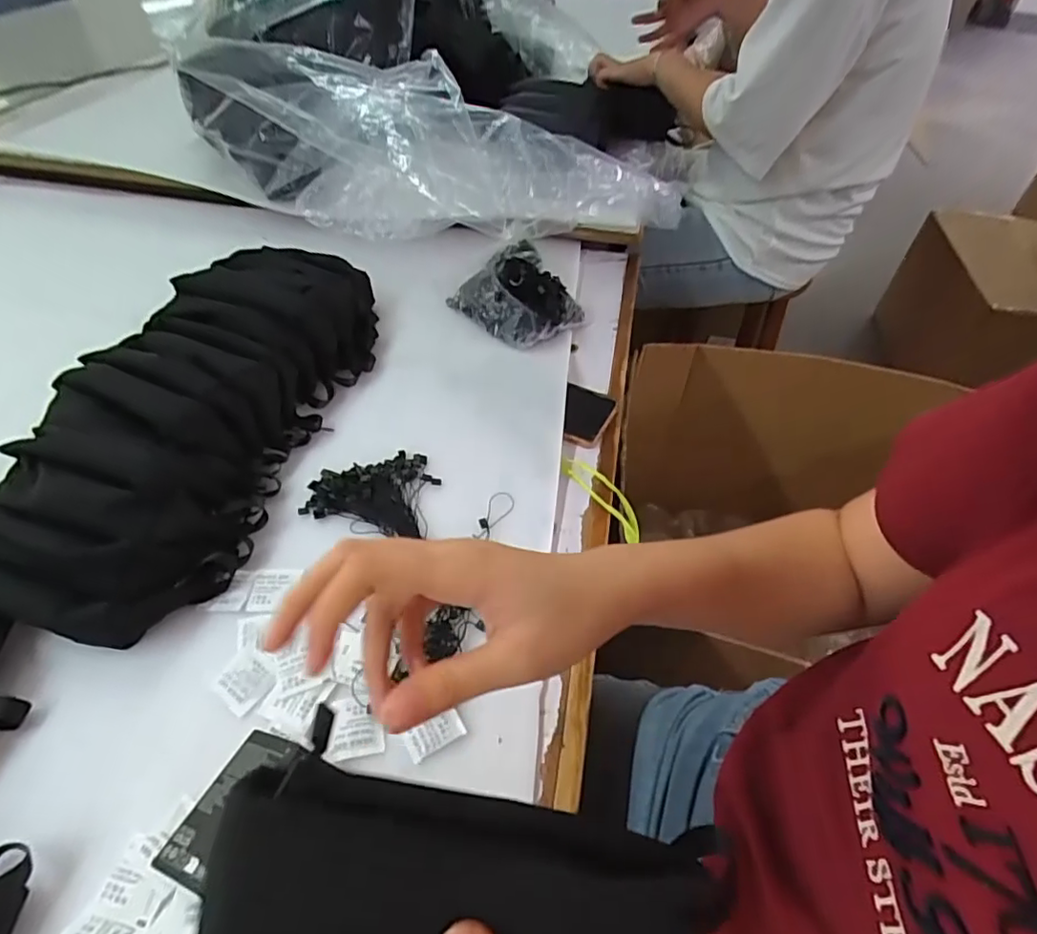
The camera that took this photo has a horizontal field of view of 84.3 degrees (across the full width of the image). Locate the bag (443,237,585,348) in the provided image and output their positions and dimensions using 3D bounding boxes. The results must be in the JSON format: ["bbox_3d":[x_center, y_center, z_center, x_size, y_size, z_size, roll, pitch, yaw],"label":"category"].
[{"bbox_3d":[-0.011,-0.221,0.720,0.150,0.068,0.123,33,56,24],"label":"bag"}]

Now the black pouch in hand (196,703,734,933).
[{"bbox_3d":[-0.003,0.170,0.207,0.205,0.039,0.090,21,45,-22],"label":"black pouch in hand"}]

